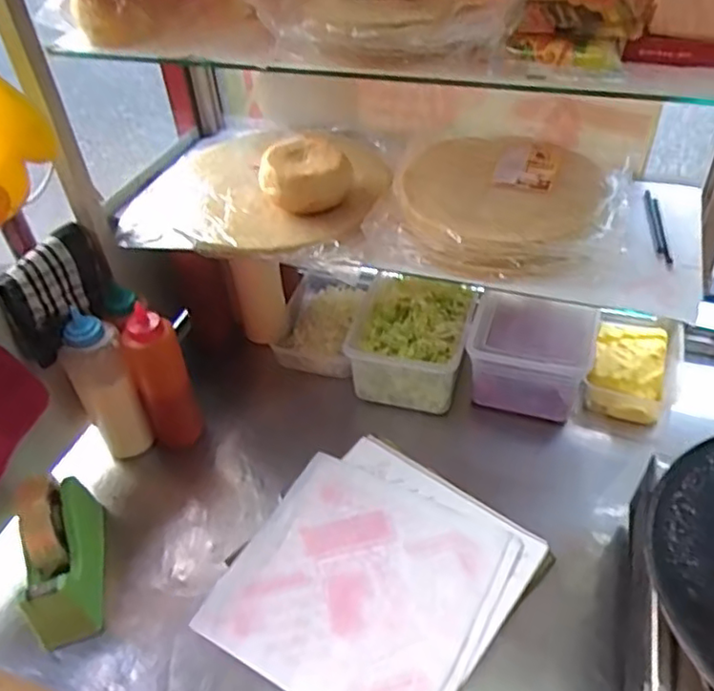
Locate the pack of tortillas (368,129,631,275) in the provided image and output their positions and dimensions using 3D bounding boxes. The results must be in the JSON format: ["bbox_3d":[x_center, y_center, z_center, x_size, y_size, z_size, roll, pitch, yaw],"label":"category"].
[{"bbox_3d":[0.161,-0.163,0.703,0.239,0.045,0.227,13,46,16],"label":"pack of tortillas"}]

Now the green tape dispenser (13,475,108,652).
[{"bbox_3d":[-0.308,0.217,0.664,0.060,0.124,0.150,-12,44,-9],"label":"green tape dispenser"}]

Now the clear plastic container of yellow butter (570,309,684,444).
[{"bbox_3d":[0.371,0.023,0.857,0.111,0.073,0.201,17,47,20],"label":"clear plastic container of yellow butter"}]

